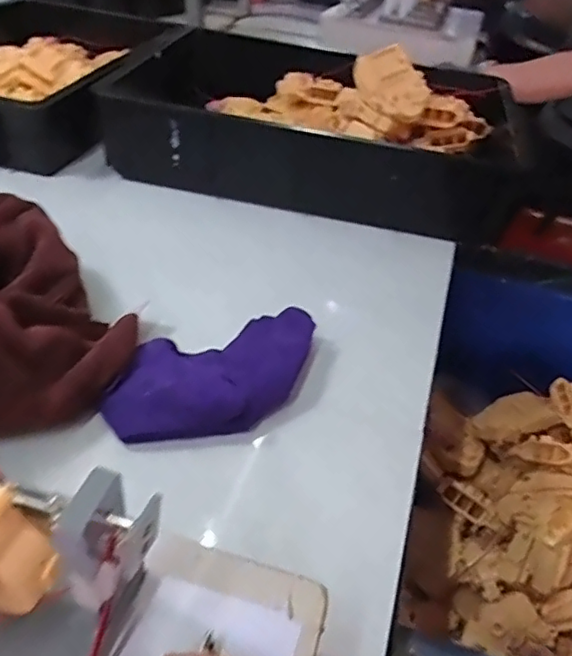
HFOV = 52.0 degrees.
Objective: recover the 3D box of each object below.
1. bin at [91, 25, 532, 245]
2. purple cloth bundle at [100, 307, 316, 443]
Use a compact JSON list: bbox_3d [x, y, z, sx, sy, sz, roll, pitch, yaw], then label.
[{"bbox_3d":[0.050,-0.279,0.773,0.489,0.123,0.356,13,40,8],"label":"bin"},{"bbox_3d":[-0.052,0.035,0.460,0.178,0.032,0.099,-19,46,-28],"label":"purple cloth bundle"}]

